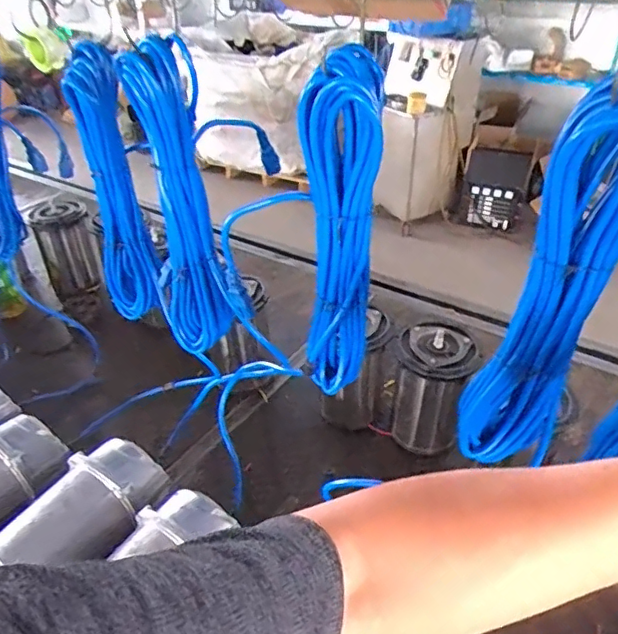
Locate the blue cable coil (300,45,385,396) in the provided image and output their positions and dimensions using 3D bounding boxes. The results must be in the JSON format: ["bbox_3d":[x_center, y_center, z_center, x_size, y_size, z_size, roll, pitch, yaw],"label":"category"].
[{"bbox_3d":[0.032,-0.070,0.563,0.068,0.346,0.039,-3,35,-3],"label":"blue cable coil"}]

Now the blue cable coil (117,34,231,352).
[{"bbox_3d":[-0.156,-0.131,0.670,0.070,0.359,0.081,-15,38,-19],"label":"blue cable coil"}]

